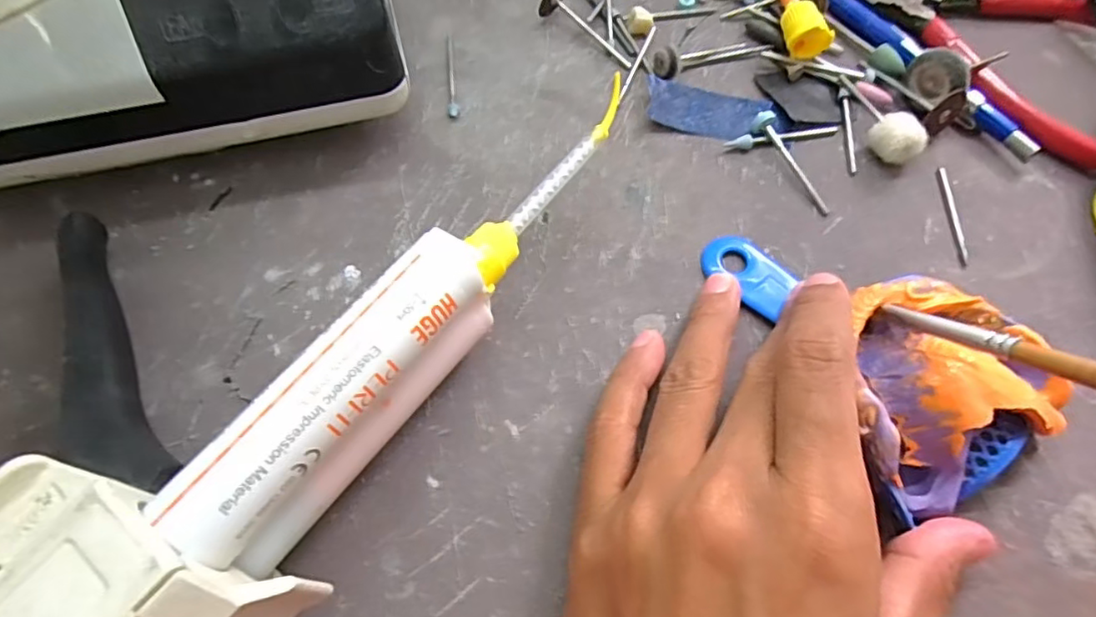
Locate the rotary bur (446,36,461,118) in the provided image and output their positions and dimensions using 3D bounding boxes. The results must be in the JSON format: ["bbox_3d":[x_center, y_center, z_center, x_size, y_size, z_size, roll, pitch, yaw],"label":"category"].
[{"bbox_3d":[-0.040,-0.096,0.248,0.005,0.004,0.043,-7,67,-5],"label":"rotary bur"}]

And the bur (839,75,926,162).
[{"bbox_3d":[0.127,-0.075,0.238,0.013,0.016,0.045,-24,69,-12],"label":"bur"}]

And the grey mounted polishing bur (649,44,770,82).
[{"bbox_3d":[0.068,-0.106,0.251,0.054,0.012,0.008,-21,69,-11],"label":"grey mounted polishing bur"}]

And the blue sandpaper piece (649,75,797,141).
[{"bbox_3d":[0.068,-0.078,0.243,0.057,0.006,0.022,14,67,4],"label":"blue sandpaper piece"}]

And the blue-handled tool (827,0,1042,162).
[{"bbox_3d":[0.154,-0.100,0.252,0.015,0.011,0.110,-34,72,-15],"label":"blue-handled tool"}]

